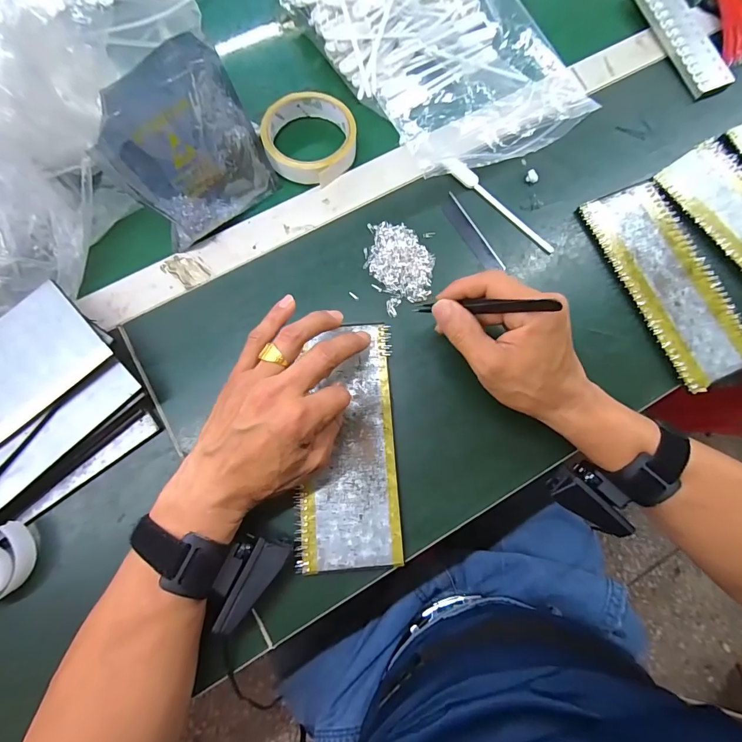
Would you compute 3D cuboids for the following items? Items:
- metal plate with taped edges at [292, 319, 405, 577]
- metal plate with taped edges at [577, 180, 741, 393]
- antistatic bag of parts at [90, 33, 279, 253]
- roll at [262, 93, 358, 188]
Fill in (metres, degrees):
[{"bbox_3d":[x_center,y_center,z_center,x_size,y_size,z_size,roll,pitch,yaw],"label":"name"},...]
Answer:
[{"bbox_3d":[-0.021,0.060,0.326,0.083,0.004,0.199,-2,78,-4],"label":"metal plate with taped edges"},{"bbox_3d":[0.285,-0.088,0.366,0.085,0.008,0.201,-22,79,-7],"label":"metal plate with taped edges"},{"bbox_3d":[-0.146,-0.177,0.318,0.120,0.115,0.057,-41,82,-10],"label":"antistatic bag of parts"},{"bbox_3d":[-0.060,-0.231,0.382,0.090,0.025,0.091,0,78,-2],"label":"roll"}]

